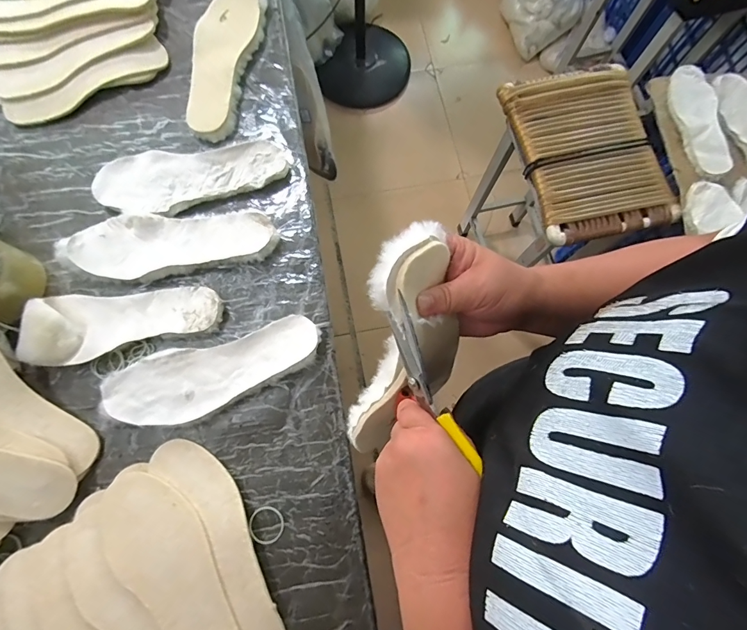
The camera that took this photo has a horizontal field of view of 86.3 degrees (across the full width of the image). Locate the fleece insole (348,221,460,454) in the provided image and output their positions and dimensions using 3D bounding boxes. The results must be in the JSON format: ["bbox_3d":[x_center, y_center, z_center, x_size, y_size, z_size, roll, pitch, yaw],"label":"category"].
[{"bbox_3d":[0.024,0.042,0.333,0.076,0.231,0.061,13,40,1],"label":"fleece insole"}]

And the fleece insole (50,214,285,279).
[{"bbox_3d":[-0.278,-0.095,0.558,0.279,0.028,0.088,-1,77,-2],"label":"fleece insole"}]

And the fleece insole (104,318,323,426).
[{"bbox_3d":[-0.204,0.076,0.509,0.274,0.017,0.092,-15,77,-5],"label":"fleece insole"}]

